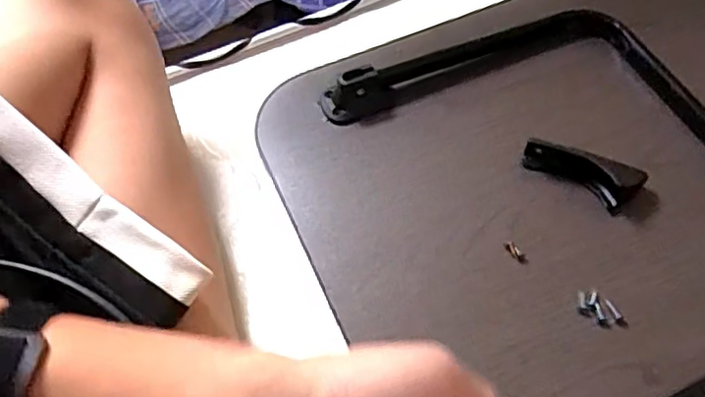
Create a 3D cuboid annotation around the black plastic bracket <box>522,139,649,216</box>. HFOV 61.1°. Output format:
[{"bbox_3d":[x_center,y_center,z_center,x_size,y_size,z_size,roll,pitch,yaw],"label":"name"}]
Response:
[{"bbox_3d":[0.169,-0.022,0.440,0.080,0.021,0.035,33,65,22],"label":"black plastic bracket"}]

